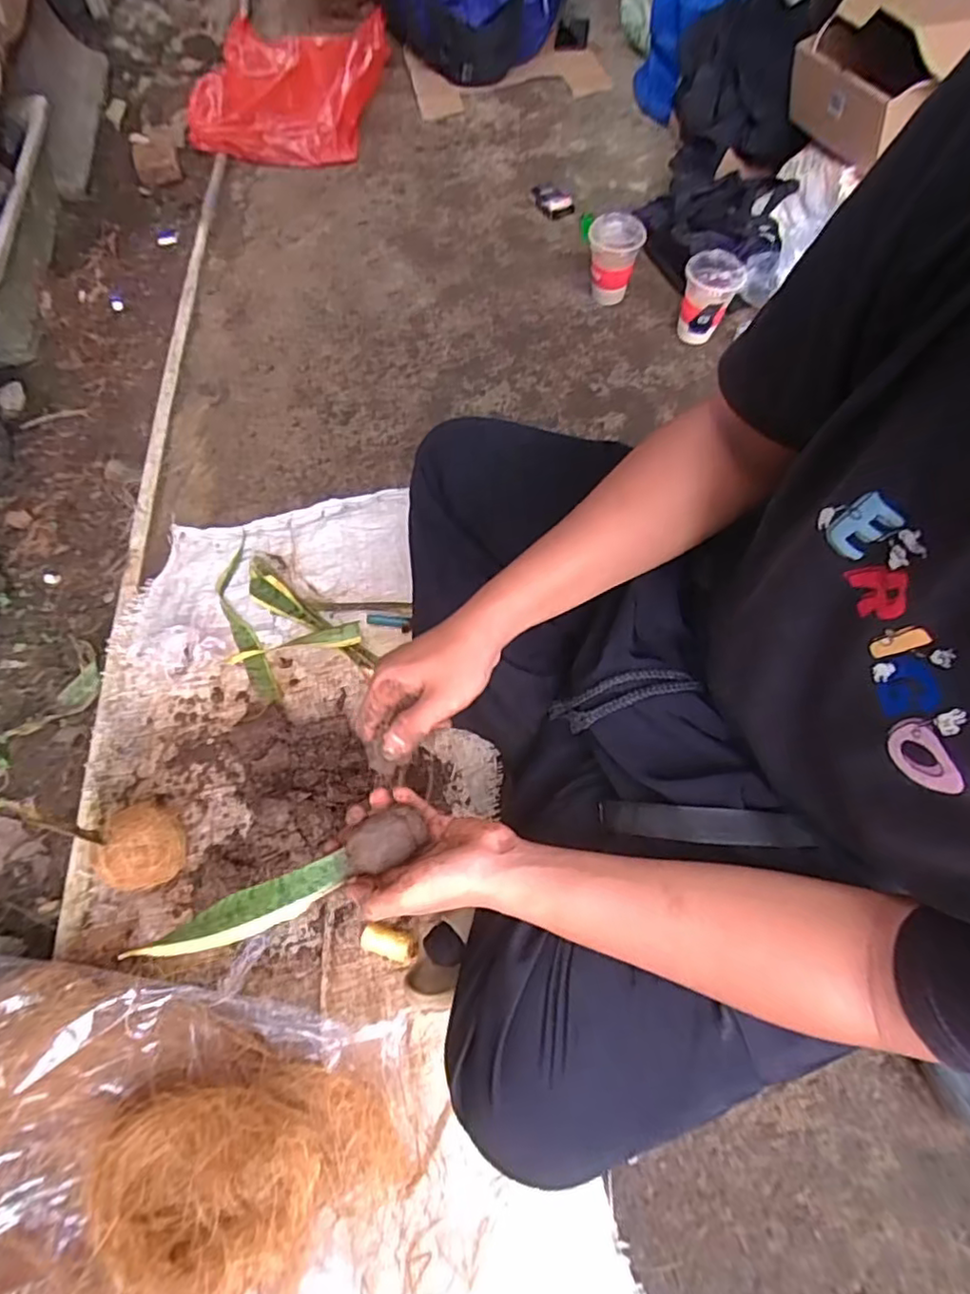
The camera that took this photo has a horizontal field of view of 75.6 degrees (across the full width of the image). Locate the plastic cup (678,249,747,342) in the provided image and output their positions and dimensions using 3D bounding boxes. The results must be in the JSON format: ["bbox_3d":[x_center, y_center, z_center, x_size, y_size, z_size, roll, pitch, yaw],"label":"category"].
[{"bbox_3d":[0.362,-0.566,1.009,0.086,0.105,0.082,0,63,1],"label":"plastic cup"}]

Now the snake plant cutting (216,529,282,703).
[{"bbox_3d":[-0.318,-0.039,0.816,0.048,0.031,0.280,-19,63,-10],"label":"snake plant cutting"}]

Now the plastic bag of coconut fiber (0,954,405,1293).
[{"bbox_3d":[-0.304,0.417,0.486,0.474,0.120,0.282,5,62,3],"label":"plastic bag of coconut fiber"}]

